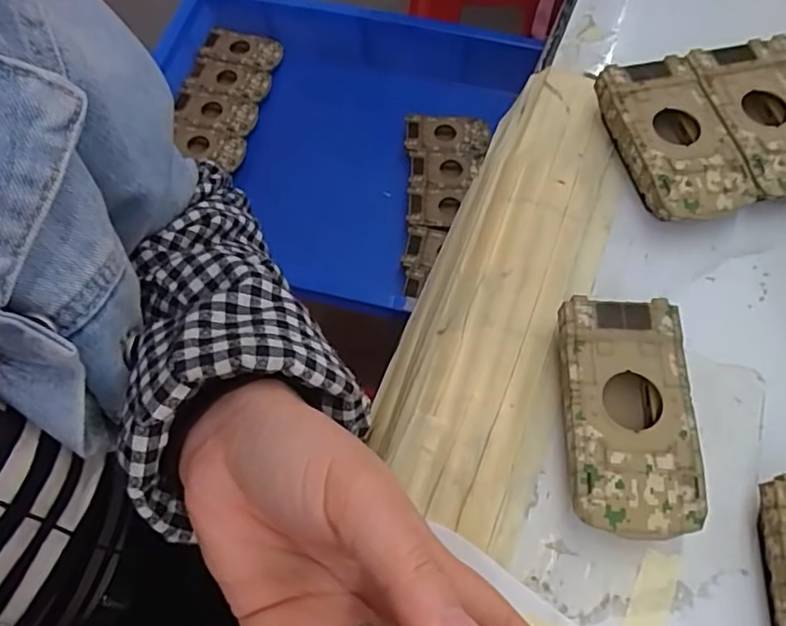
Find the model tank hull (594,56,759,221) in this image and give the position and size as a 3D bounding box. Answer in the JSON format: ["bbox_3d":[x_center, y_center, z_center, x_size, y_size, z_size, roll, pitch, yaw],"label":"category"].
[{"bbox_3d":[0.145,-0.088,0.316,0.050,0.026,0.092,-12,65,-5],"label":"model tank hull"}]

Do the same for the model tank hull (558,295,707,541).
[{"bbox_3d":[0.098,0.044,0.255,0.050,0.026,0.096,2,65,1],"label":"model tank hull"}]

